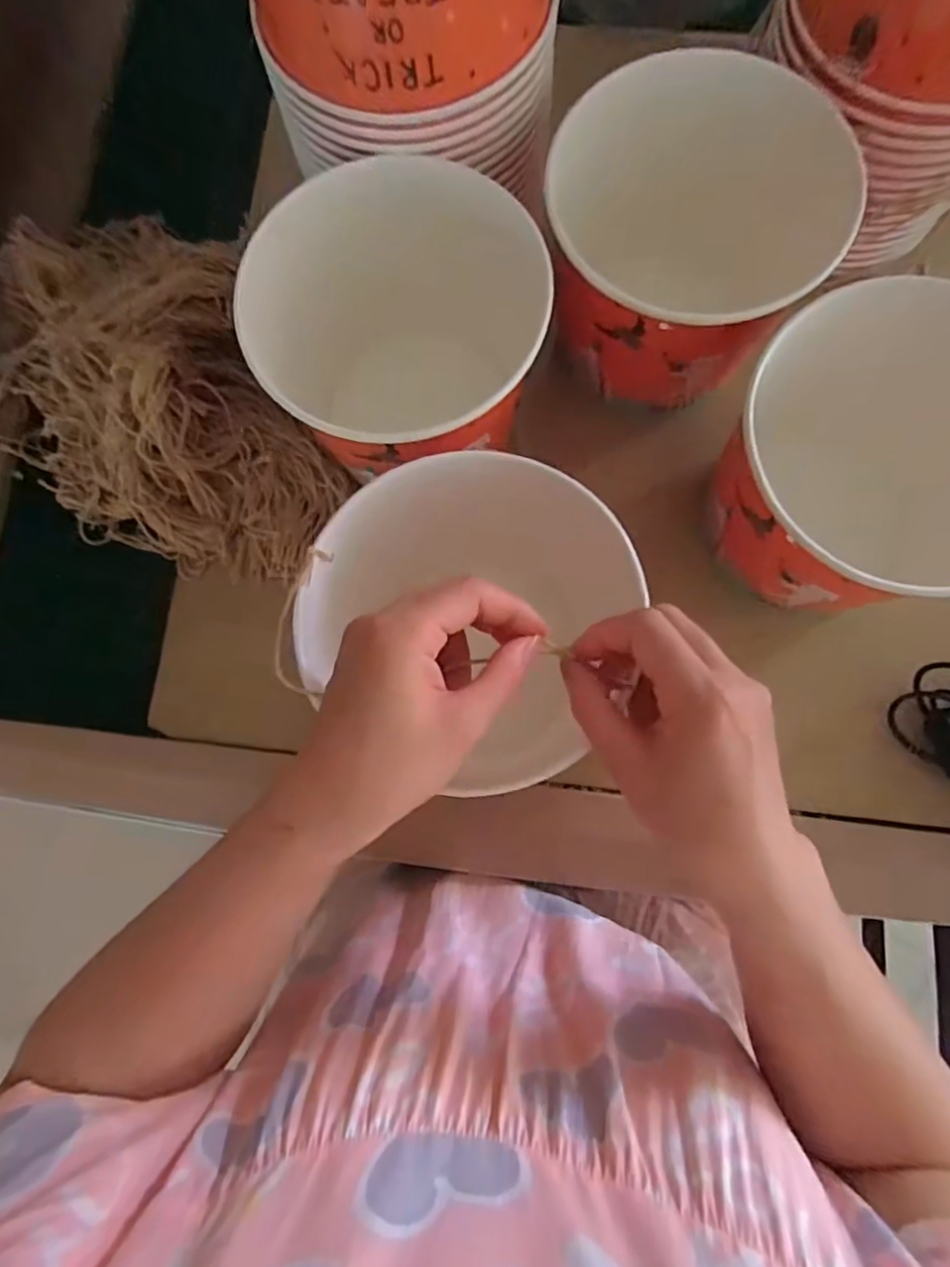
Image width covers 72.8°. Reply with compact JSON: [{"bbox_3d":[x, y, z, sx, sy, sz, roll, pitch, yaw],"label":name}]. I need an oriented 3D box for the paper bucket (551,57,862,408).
[{"bbox_3d":[0.123,-0.234,0.404,0.146,0.130,0.143,0,79,1],"label":"paper bucket"}]

